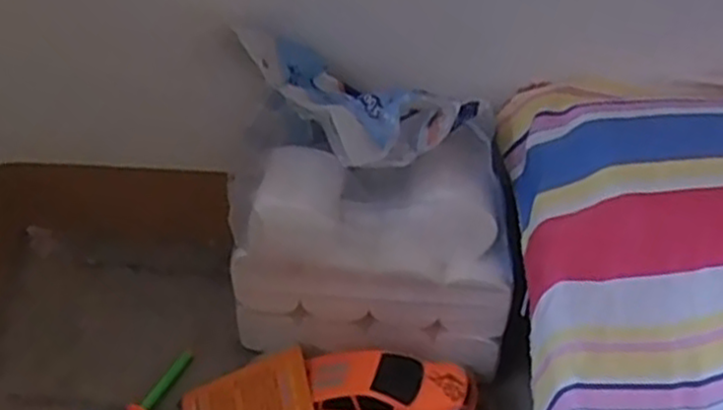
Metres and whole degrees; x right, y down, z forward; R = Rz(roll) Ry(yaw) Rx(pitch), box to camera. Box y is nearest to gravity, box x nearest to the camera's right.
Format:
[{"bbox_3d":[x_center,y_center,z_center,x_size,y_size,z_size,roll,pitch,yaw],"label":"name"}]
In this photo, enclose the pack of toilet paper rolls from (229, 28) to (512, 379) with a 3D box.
[{"bbox_3d":[0.020,0.001,1.040,0.365,0.376,0.205,5,40,7],"label":"pack of toilet paper rolls"}]

